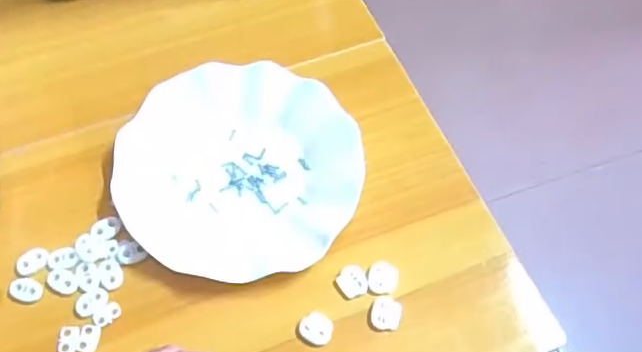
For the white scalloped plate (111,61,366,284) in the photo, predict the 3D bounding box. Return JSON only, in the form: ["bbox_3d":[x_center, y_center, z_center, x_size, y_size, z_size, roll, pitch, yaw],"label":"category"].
[{"bbox_3d":[-0.061,-0.007,0.468,0.179,0.021,0.177,1,60,-2],"label":"white scalloped plate"}]

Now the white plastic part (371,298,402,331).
[{"bbox_3d":[0.046,0.096,0.425,0.021,0.004,0.022,1,60,-2],"label":"white plastic part"}]

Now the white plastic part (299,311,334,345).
[{"bbox_3d":[-0.003,0.105,0.420,0.023,0.004,0.022,13,61,5],"label":"white plastic part"}]

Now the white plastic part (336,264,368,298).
[{"bbox_3d":[0.023,0.075,0.436,0.022,0.004,0.022,1,60,-2],"label":"white plastic part"}]

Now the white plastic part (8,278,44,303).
[{"bbox_3d":[-0.207,0.080,0.426,0.023,0.004,0.016,11,60,4],"label":"white plastic part"}]

